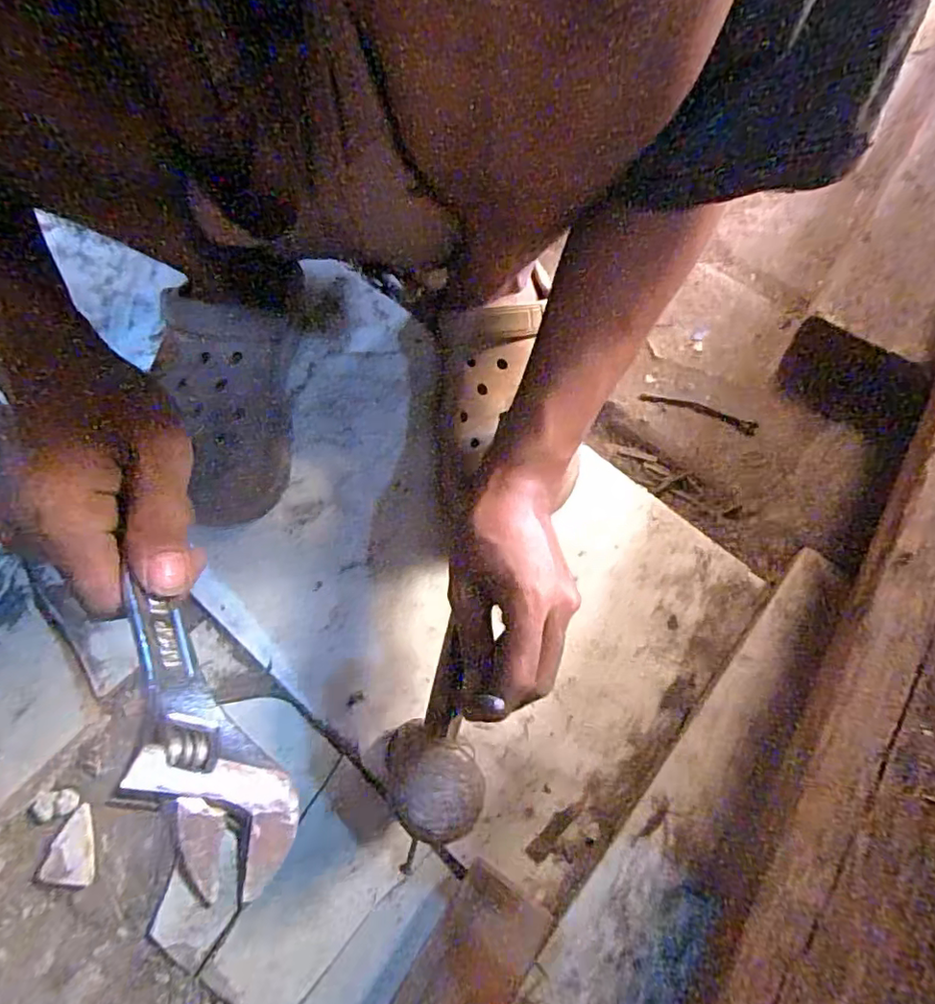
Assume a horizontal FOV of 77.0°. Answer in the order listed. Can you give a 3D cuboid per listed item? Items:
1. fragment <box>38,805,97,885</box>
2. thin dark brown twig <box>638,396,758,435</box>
[{"bbox_3d":[-0.260,0.226,0.388,0.033,0.008,0.046,5,69,2],"label":"fragment"},{"bbox_3d":[0.207,-0.081,0.526,0.104,0.004,0.015,21,71,8],"label":"thin dark brown twig"}]

